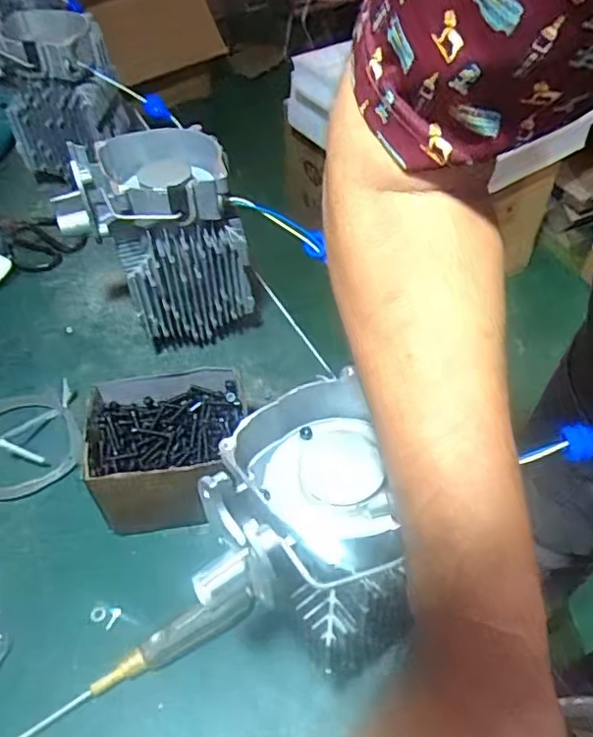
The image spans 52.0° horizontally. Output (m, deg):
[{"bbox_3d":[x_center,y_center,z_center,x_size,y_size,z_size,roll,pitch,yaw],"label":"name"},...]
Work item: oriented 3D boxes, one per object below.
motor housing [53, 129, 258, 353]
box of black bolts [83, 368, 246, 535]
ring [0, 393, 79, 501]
[{"bbox_3d":[-0.136,-0.121,0.630,0.169,0.208,0.111,-11,51,-12],"label":"motor housing"},{"bbox_3d":[-0.113,0.072,0.545,0.131,0.088,0.110,-4,49,-6],"label":"box of black bolts"},{"bbox_3d":[-0.275,0.073,0.599,0.110,0.011,0.117,2,53,-3],"label":"ring"}]

